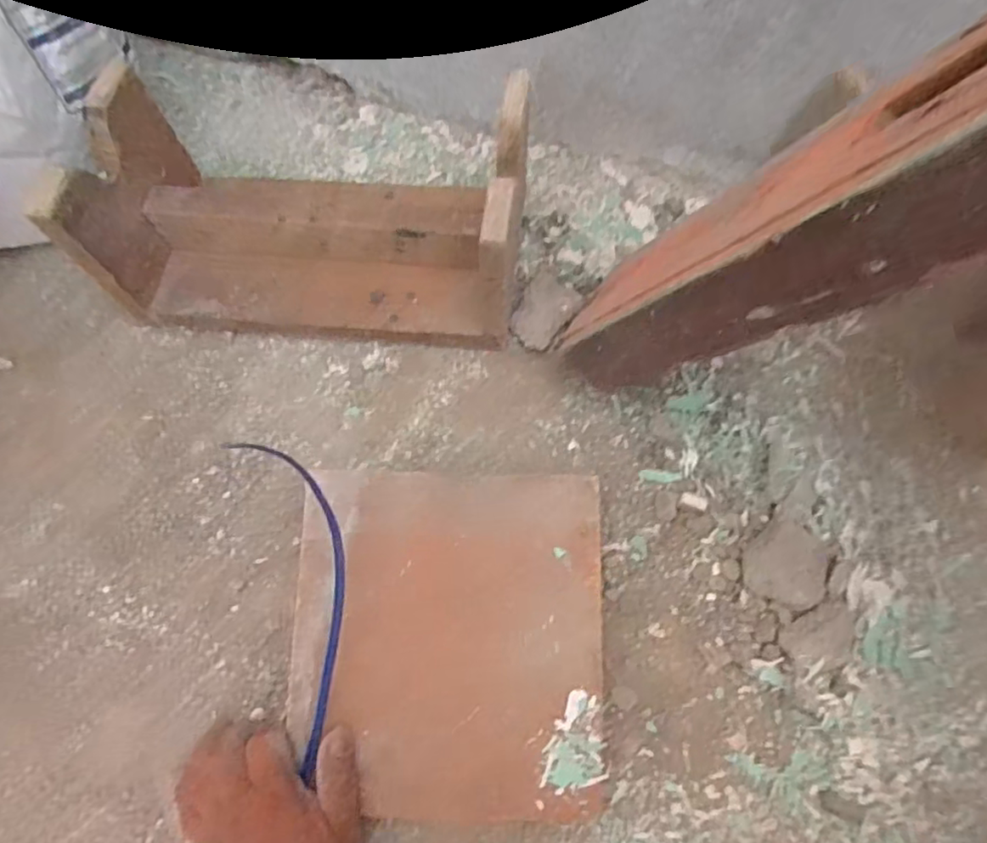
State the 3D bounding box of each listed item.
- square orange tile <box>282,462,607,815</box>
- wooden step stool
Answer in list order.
[{"bbox_3d":[-0.032,0.155,0.430,0.217,0.014,0.233,1,80,0],"label":"square orange tile"},{"bbox_3d":[-0.151,-0.172,0.515,0.345,0.150,0.164,7,70,6],"label":"wooden step stool"}]

